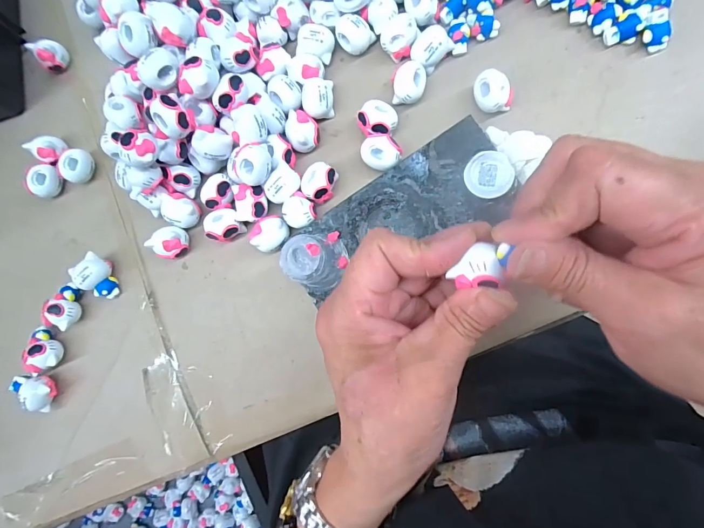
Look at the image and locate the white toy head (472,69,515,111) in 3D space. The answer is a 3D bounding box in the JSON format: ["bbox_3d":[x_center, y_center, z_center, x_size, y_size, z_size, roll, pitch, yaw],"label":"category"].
[{"bbox_3d":[0.091,-0.110,0.248,0.020,0.019,0.026,-42,79,5],"label":"white toy head"}]

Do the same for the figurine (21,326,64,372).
[{"bbox_3d":[-0.231,0.063,0.287,0.017,0.023,0.032,-11,83,10],"label":"figurine"}]

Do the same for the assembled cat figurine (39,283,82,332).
[{"bbox_3d":[-0.216,0.033,0.285,0.017,0.023,0.032,25,90,12],"label":"assembled cat figurine"}]

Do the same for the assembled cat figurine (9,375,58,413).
[{"bbox_3d":[-0.234,0.094,0.286,0.018,0.021,0.031,-35,80,6],"label":"assembled cat figurine"}]

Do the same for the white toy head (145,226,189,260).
[{"bbox_3d":[-0.131,-0.015,0.276,0.023,0.021,0.023,2,86,11],"label":"white toy head"}]

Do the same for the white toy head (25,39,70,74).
[{"bbox_3d":[-0.249,-0.172,0.316,0.021,0.021,0.023,-1,85,11],"label":"white toy head"}]

